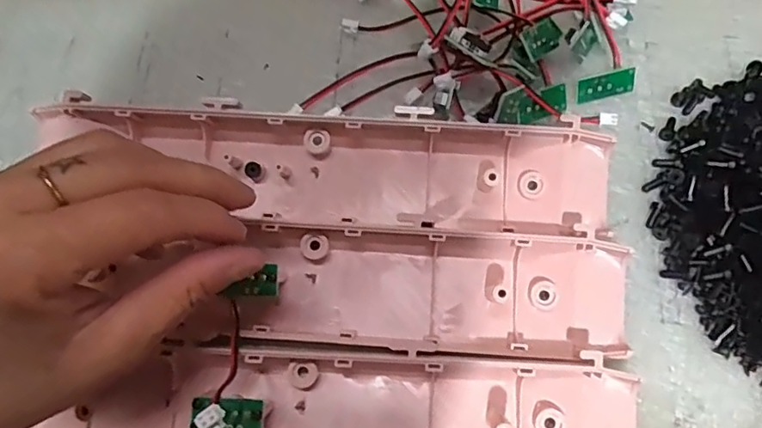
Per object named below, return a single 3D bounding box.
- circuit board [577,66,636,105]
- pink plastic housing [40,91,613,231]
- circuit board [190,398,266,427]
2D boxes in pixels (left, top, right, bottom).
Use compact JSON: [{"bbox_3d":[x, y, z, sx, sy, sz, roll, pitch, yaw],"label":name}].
[{"bbox_3d":[0.114,-0.065,0.287,0.029,0.004,0.013,-12,117,1],"label":"circuit board"},{"bbox_3d":[-0.031,-0.024,0.275,0.274,0.030,0.059,7,73,4],"label":"pink plastic housing"},{"bbox_3d":[-0.062,0.084,0.229,0.029,0.005,0.017,5,91,1],"label":"circuit board"}]

